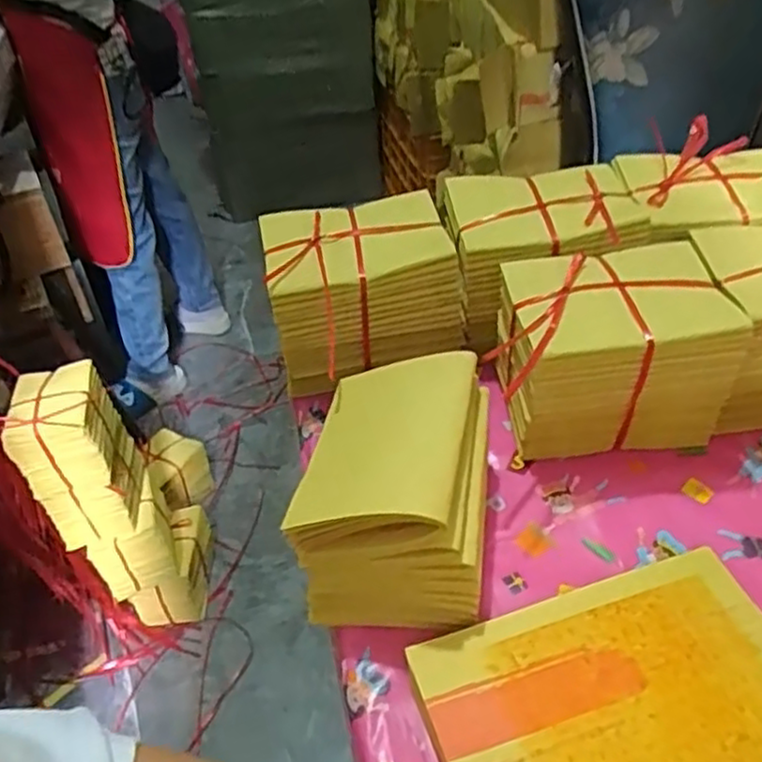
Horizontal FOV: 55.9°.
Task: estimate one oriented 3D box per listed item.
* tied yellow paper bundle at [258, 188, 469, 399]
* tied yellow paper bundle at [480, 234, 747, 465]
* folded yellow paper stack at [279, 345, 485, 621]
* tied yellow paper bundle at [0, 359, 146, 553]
[{"bbox_3d":[-0.017,-0.086,0.672,0.163,0.117,0.118,-10,43,-5],"label":"tied yellow paper bundle"},{"bbox_3d":[0.186,-0.024,0.599,0.178,0.128,0.125,-9,43,-4],"label":"tied yellow paper bundle"},{"bbox_3d":[0.012,0.070,0.526,0.125,0.111,0.174,3,44,8],"label":"folded yellow paper stack"},{"bbox_3d":[-0.496,0.119,1.189,0.132,0.254,0.164,-7,43,-2],"label":"tied yellow paper bundle"}]

